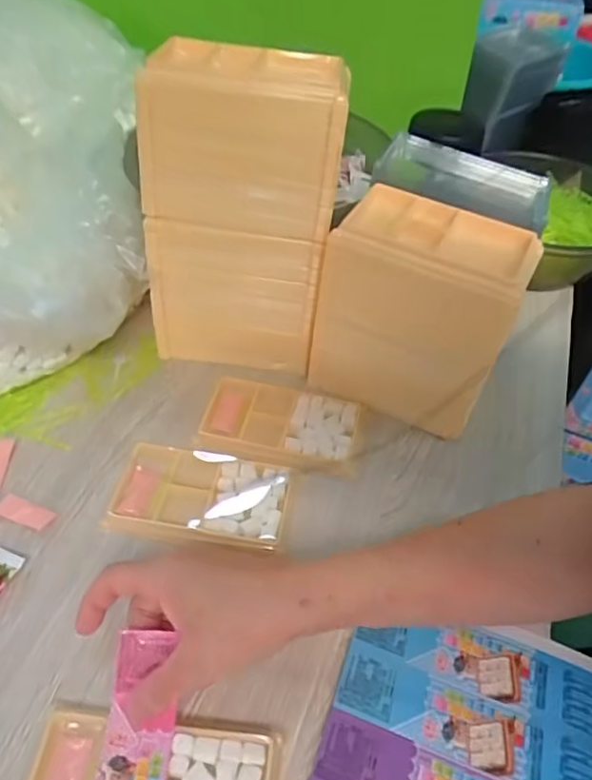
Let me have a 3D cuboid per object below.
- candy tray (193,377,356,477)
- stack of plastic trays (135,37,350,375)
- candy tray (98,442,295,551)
[{"bbox_3d":[-0.013,0.029,0.489,0.125,0.011,0.078,11,47,5],"label":"candy tray"},{"bbox_3d":[-0.040,-0.131,0.470,0.141,0.239,0.089,9,46,3],"label":"stack of plastic trays"},{"bbox_3d":[-0.072,0.079,0.438,0.128,0.011,0.075,9,46,3],"label":"candy tray"}]

